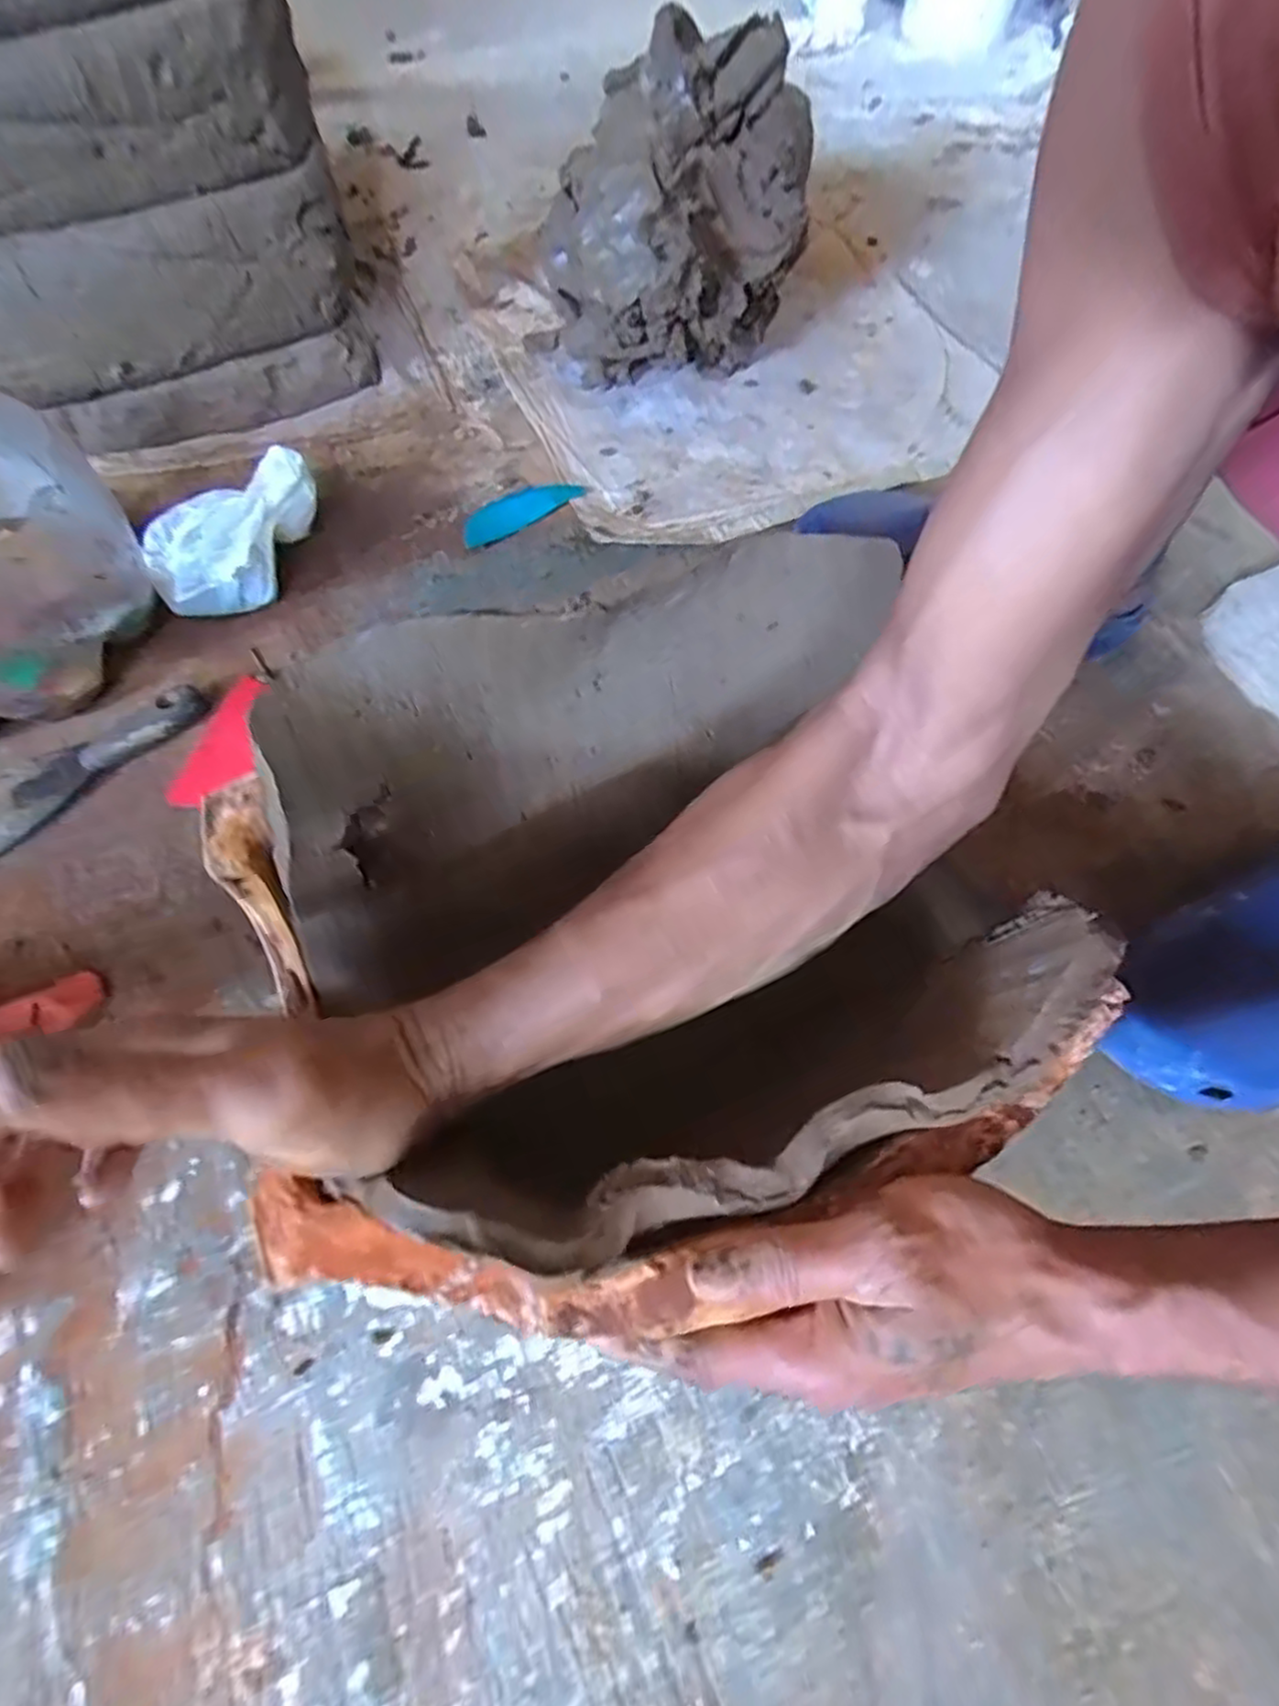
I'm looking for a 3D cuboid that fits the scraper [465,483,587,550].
[{"bbox_3d":[-0.107,-0.304,0.614,0.119,0.009,0.042,-35,68,-17],"label":"scraper"}]

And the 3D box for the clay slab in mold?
[{"bbox_3d":[-0.004,0.022,0.300,0.318,0.120,0.264,-17,64,-9],"label":"clay slab in mold"}]

